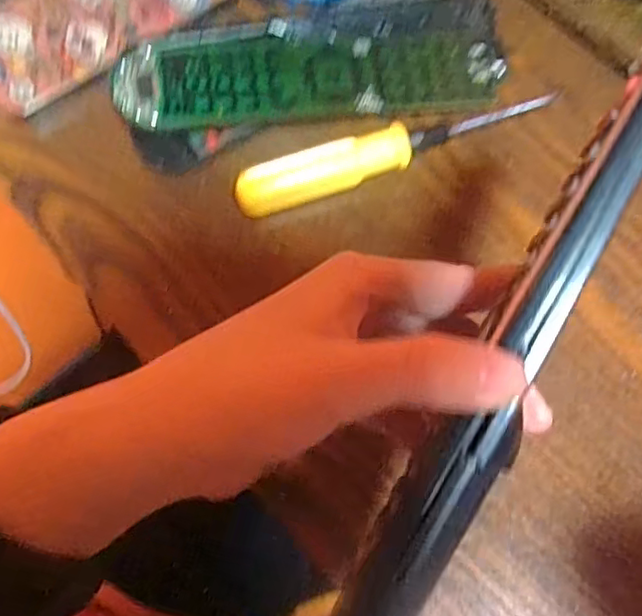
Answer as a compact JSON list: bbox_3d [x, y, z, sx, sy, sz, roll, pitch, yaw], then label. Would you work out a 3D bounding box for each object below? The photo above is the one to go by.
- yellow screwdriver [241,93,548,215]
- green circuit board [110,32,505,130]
[{"bbox_3d":[0.036,-0.074,0.287,0.153,0.020,0.017,-18,71,-5],"label":"yellow screwdriver"},{"bbox_3d":[-0.002,-0.112,0.293,0.181,0.006,0.044,-6,79,-10],"label":"green circuit board"}]

